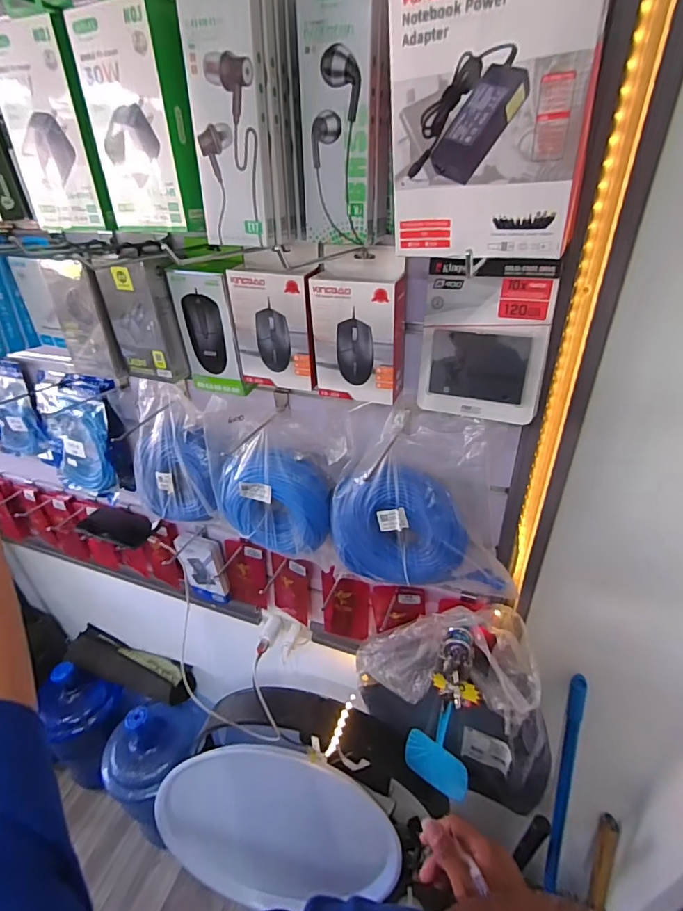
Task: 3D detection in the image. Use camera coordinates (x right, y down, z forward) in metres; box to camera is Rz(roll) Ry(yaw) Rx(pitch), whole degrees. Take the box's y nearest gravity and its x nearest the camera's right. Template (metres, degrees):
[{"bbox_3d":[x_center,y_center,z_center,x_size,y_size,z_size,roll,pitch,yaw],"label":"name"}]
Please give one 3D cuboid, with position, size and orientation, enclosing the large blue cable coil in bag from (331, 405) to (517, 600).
[{"bbox_3d":[0.108,0.067,0.609,0.253,0.223,0.084,9,35,17],"label":"large blue cable coil in bag"}]

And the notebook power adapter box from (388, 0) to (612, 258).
[{"bbox_3d":[0.108,-0.257,0.330,0.141,0.199,0.055,15,37,25],"label":"notebook power adapter box"}]

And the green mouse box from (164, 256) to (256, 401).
[{"bbox_3d":[-0.162,-0.164,0.584,0.085,0.166,0.045,14,36,23],"label":"green mouse box"}]

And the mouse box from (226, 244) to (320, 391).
[{"bbox_3d":[-0.077,-0.160,0.555,0.103,0.149,0.049,9,35,16],"label":"mouse box"}]

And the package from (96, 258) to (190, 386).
[{"bbox_3d":[-0.256,-0.172,0.585,0.086,0.146,0.038,11,35,19],"label":"package"}]

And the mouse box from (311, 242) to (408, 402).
[{"bbox_3d":[0.022,-0.147,0.523,0.101,0.161,0.055,8,35,16],"label":"mouse box"}]

